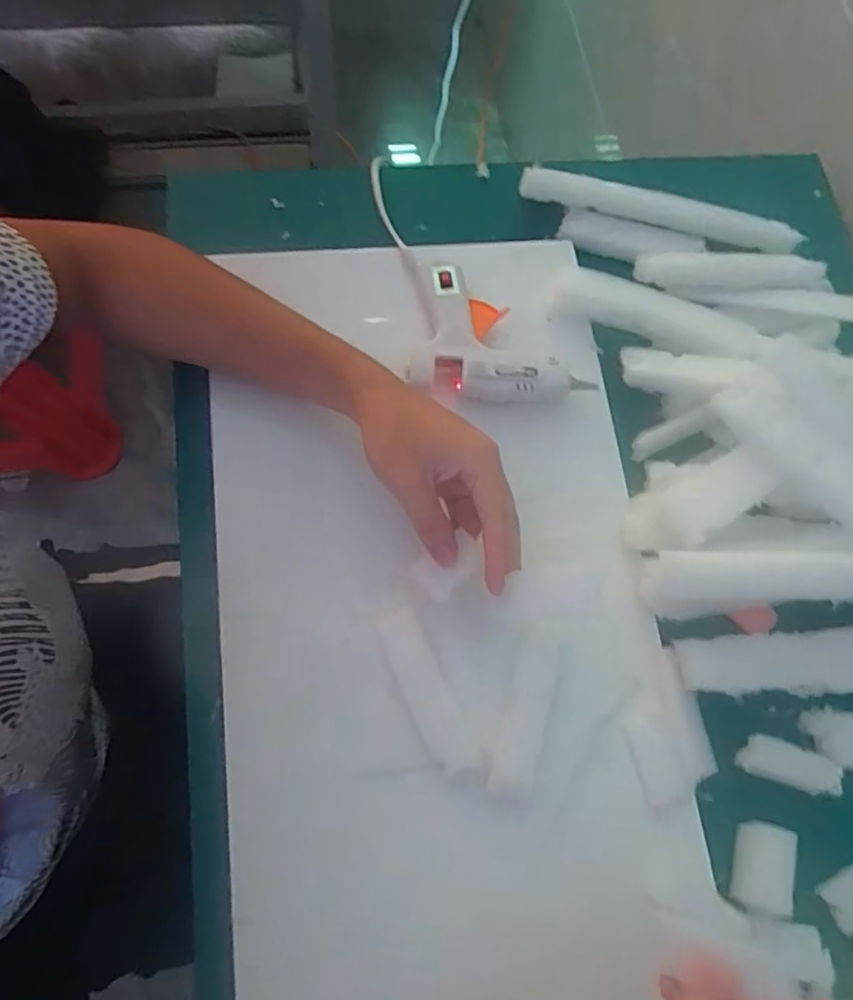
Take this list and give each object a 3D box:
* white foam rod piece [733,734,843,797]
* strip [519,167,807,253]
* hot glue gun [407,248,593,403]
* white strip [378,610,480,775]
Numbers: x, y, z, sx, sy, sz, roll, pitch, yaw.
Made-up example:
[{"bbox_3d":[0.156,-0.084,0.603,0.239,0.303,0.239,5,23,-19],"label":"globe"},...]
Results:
[{"bbox_3d":[0.248,0.180,0.403,0.068,0.015,0.026,19,74,-1],"label":"white foam rod piece"},{"bbox_3d":[0.198,-0.250,0.506,0.234,0.023,0.030,14,74,-2],"label":"strip"},{"bbox_3d":[0.054,-0.128,0.451,0.130,0.032,0.109,4,74,-5],"label":"hot glue gun"},{"bbox_3d":[0.000,0.124,0.386,0.029,0.004,0.104,-26,76,-6],"label":"white strip"}]

